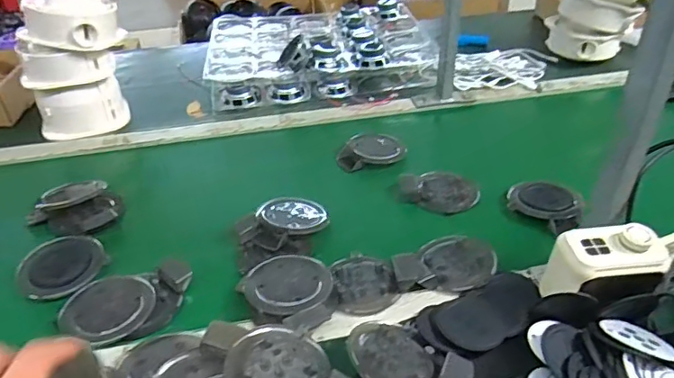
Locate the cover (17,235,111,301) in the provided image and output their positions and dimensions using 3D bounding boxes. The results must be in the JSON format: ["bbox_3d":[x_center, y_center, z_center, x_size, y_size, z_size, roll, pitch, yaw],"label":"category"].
[{"bbox_3d":[-0.309,0.083,0.567,0.078,0.013,0.089,17,39,25],"label":"cover"}]

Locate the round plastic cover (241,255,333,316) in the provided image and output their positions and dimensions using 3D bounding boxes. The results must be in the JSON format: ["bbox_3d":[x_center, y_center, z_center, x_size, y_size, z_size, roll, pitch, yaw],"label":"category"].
[{"bbox_3d":[-0.050,0.097,0.529,0.086,0.013,0.080,14,38,21],"label":"round plastic cover"}]

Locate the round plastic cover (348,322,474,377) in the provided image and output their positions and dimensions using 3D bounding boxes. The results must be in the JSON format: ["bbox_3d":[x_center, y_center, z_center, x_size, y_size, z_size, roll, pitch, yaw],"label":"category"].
[{"bbox_3d":[0.060,0.148,0.432,0.098,0.030,0.072,27,44,34],"label":"round plastic cover"}]

